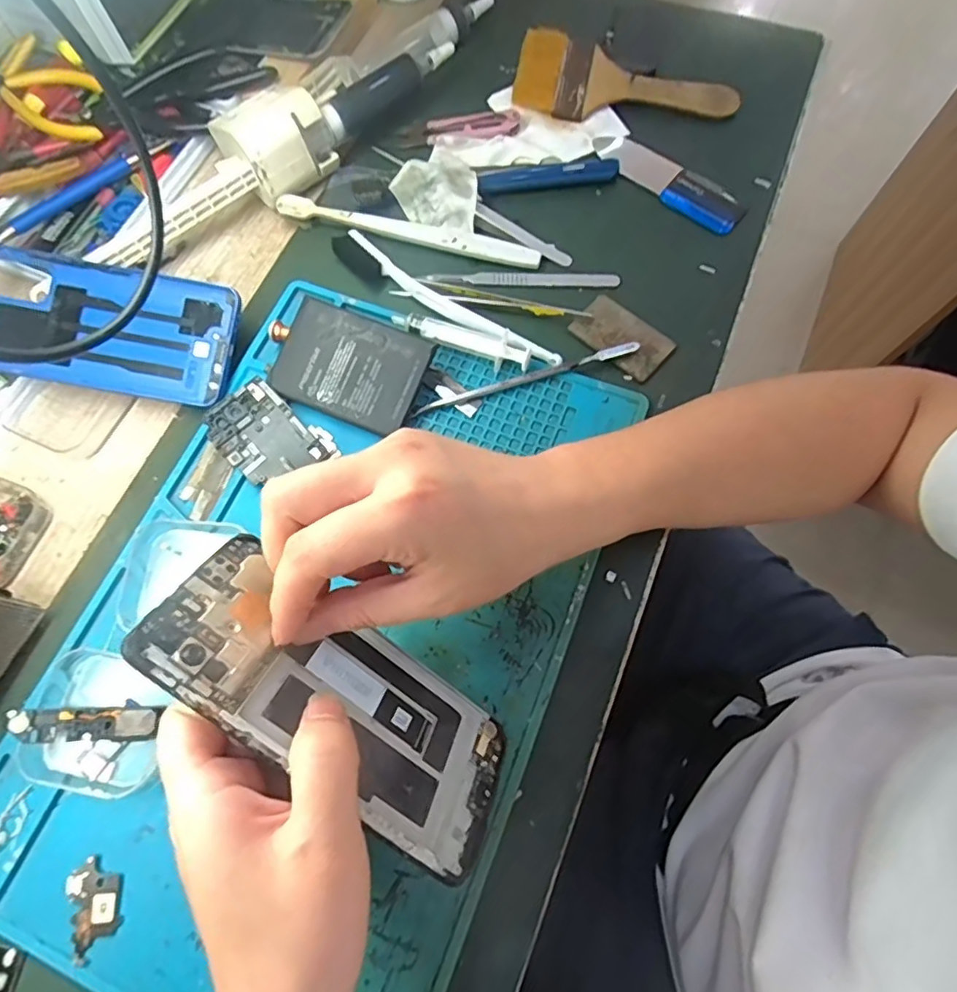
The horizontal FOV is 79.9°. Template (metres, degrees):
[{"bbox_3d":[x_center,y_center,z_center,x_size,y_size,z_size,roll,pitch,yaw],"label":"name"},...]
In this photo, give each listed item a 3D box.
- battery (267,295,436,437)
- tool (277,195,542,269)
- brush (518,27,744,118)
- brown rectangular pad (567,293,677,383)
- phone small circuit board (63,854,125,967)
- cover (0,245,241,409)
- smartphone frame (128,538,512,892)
[{"bbox_3d":[-0.078,-0.080,0.348,0.089,0.004,0.062,23,87,8],"label":"battery"},{"bbox_3d":[-0.047,-0.181,0.386,0.180,0.006,0.019,15,71,6],"label":"tool"},{"bbox_3d":[0.111,-0.313,0.429,0.162,0.018,0.063,8,71,4],"label":"brush"},{"bbox_3d":[0.092,-0.103,0.367,0.061,0.006,0.037,41,76,14],"label":"brown rectangular pad"},{"bbox_3d":[-0.181,0.193,0.270,0.024,0.004,0.040,-23,72,-7],"label":"phone small circuit board"},{"bbox_3d":[-0.234,-0.104,0.353,0.162,0.005,0.080,9,85,-4],"label":"cover"},{"bbox_3d":[-0.056,0.085,0.239,0.158,0.007,0.073,41,34,-9],"label":"smartphone frame"}]

